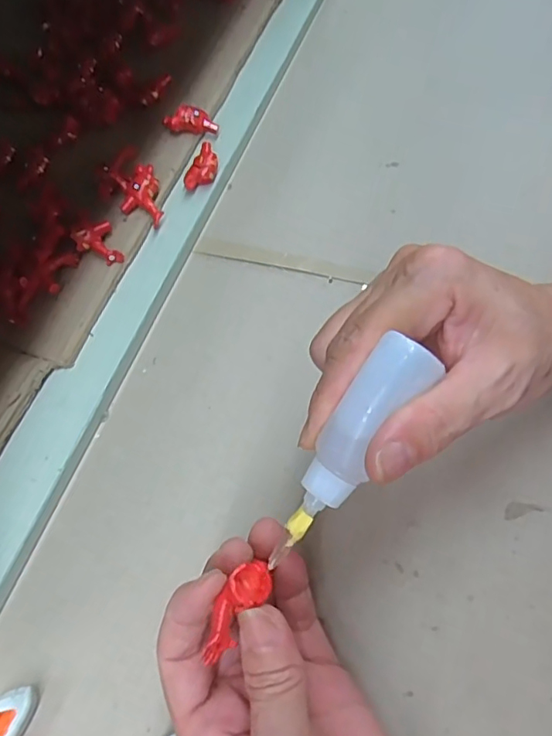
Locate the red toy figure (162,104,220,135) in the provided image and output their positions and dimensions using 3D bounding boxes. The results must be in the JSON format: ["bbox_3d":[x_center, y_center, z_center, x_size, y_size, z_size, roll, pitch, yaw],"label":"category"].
[{"bbox_3d":[-0.061,-0.177,0.394,0.038,0.015,0.012,3,64,-10],"label":"red toy figure"}]

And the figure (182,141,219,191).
[{"bbox_3d":[-0.049,-0.137,0.377,0.017,0.011,0.036,19,67,15],"label":"figure"}]

